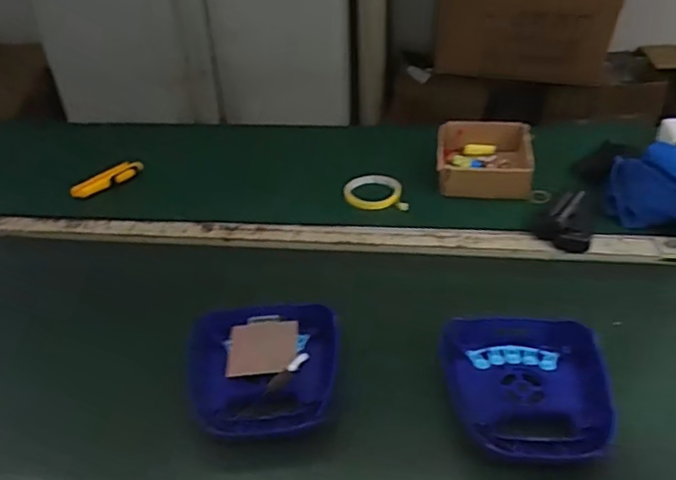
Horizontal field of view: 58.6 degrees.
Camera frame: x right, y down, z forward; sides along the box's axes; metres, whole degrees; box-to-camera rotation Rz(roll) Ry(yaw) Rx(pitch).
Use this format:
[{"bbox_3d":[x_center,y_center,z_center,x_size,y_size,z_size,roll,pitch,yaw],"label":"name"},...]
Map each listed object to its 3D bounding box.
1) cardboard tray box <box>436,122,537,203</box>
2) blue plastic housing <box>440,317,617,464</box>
[{"bbox_3d":[0.242,-0.131,0.999,0.152,0.061,0.175,3,35,9],"label":"cardboard tray box"},{"bbox_3d":[0.191,0.147,0.624,0.157,0.033,0.190,3,35,8],"label":"blue plastic housing"}]

